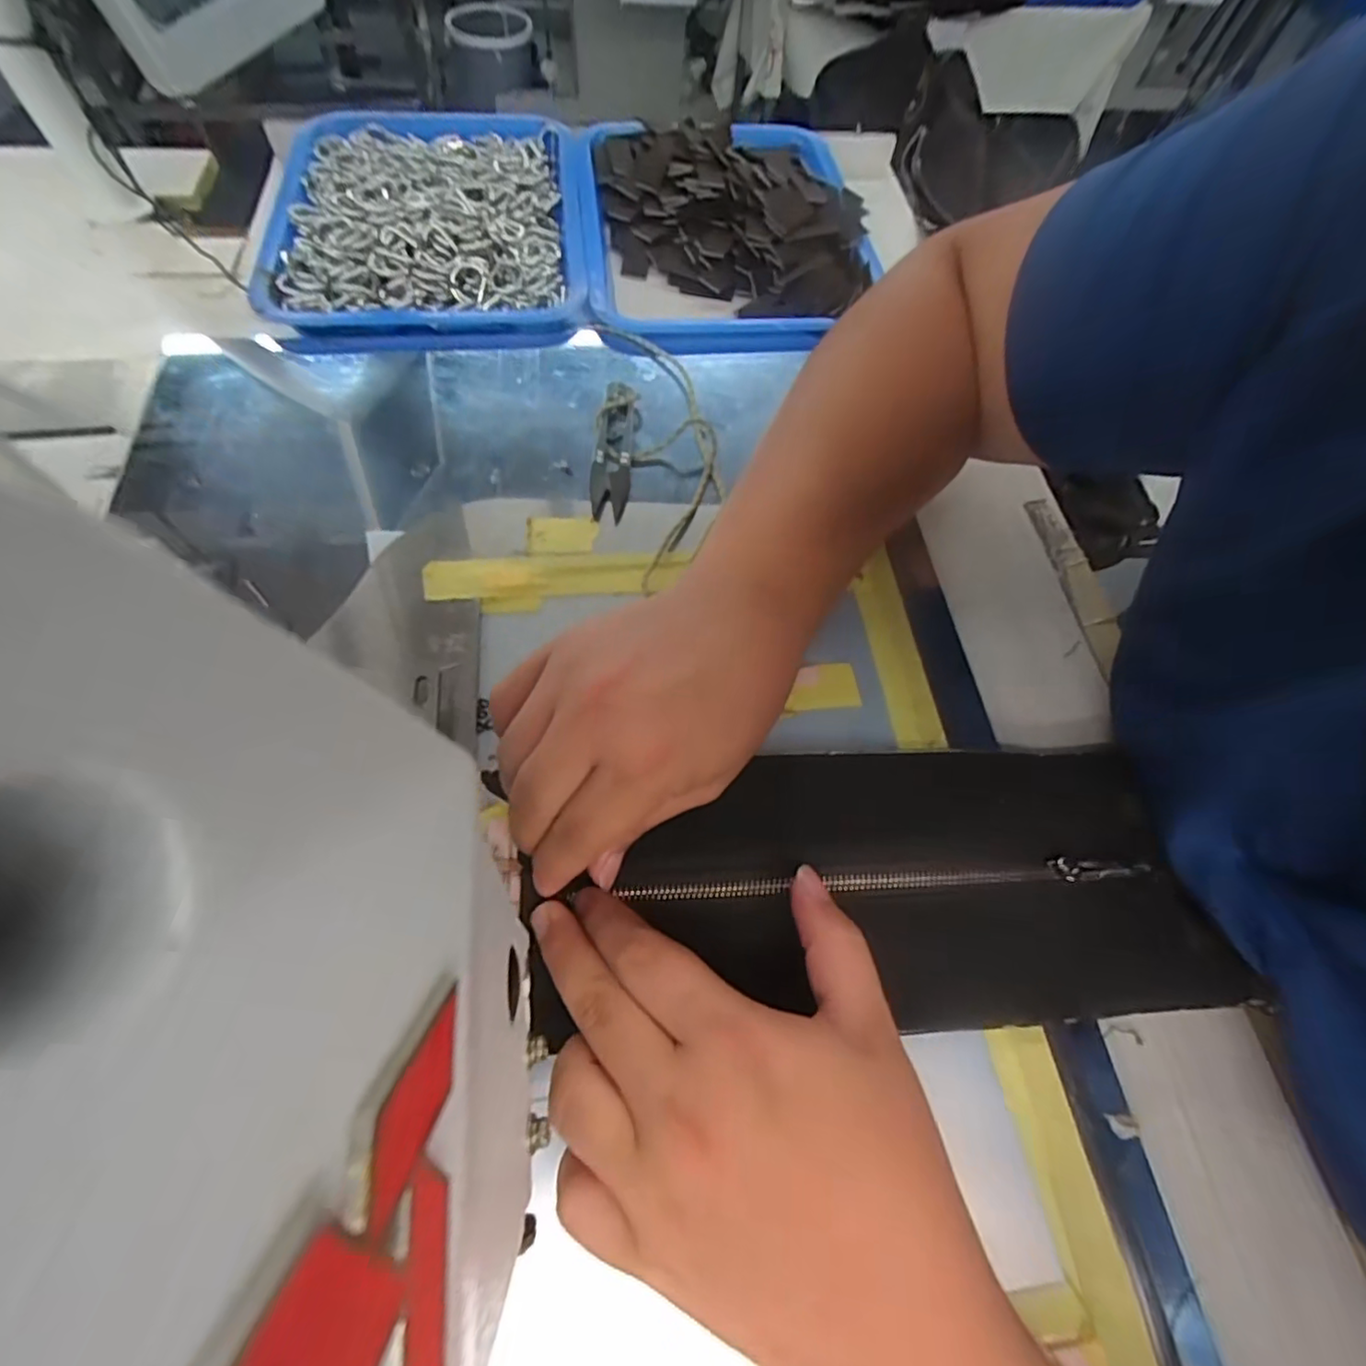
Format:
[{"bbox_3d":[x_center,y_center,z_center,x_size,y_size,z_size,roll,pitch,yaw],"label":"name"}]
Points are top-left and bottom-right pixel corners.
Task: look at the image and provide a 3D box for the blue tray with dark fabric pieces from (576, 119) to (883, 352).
[{"bbox_3d":[0.034,-0.367,0.493,0.228,0.041,0.295,-5,64,-7],"label":"blue tray with dark fabric pieces"}]

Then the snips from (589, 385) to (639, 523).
[{"bbox_3d":[-0.041,-0.146,0.367,0.021,0.009,0.108,4,63,-2],"label":"snips"}]

